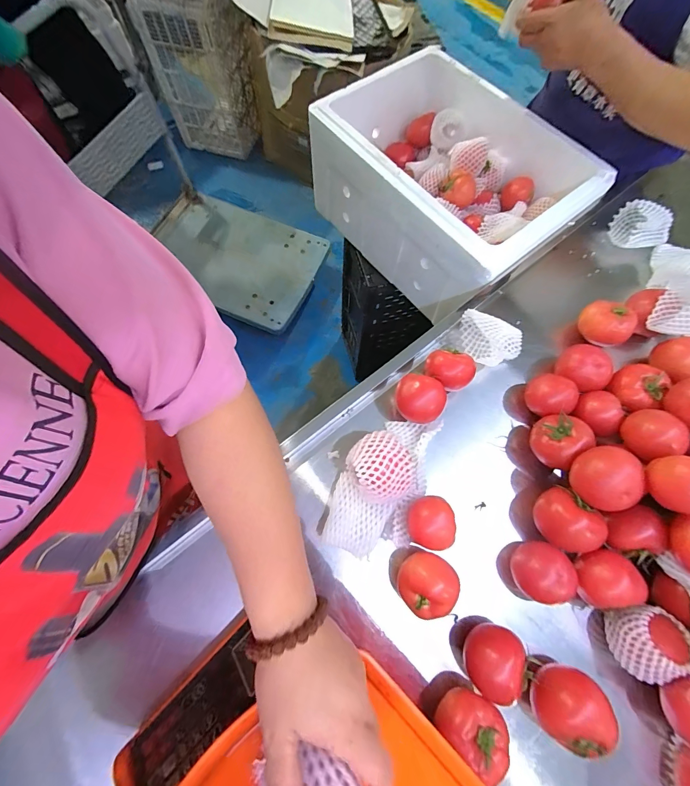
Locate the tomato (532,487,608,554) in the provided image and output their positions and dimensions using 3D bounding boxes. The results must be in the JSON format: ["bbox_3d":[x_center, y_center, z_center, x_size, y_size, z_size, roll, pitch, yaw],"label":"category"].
[{"bbox_3d":[0.283,0.161,0.437,0.061,0.057,0.068,15,70,4],"label":"tomato"}]

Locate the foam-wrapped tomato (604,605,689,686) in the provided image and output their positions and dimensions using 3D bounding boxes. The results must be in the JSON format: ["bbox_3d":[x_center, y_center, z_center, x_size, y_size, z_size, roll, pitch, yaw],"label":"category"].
[{"bbox_3d":[0.346,0.286,0.402,0.065,0.063,0.077,29,72,9],"label":"foam-wrapped tomato"}]

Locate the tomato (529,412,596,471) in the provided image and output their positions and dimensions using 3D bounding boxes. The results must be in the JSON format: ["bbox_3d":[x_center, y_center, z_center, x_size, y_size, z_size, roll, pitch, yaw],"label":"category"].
[{"bbox_3d":[0.292,0.062,0.476,0.058,0.053,0.063,1,70,-1],"label":"tomato"}]

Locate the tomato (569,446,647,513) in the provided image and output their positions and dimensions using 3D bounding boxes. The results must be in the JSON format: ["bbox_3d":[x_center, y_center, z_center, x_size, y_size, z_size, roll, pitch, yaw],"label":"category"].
[{"bbox_3d":[0.314,0.102,0.421,0.057,0.056,0.068,23,71,7],"label":"tomato"}]

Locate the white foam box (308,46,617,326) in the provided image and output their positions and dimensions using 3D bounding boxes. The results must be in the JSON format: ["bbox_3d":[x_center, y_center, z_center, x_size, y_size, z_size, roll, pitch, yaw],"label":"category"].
[{"bbox_3d":[0.193,-0.457,0.769,0.359,0.229,0.565,-38,75,-14],"label":"white foam box"}]

